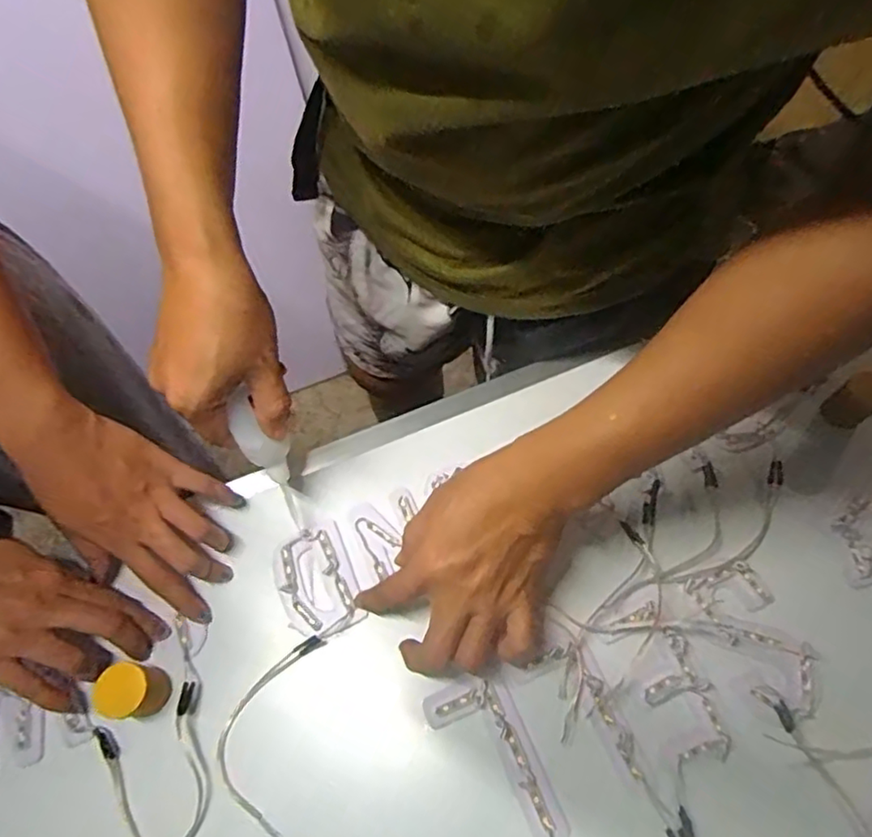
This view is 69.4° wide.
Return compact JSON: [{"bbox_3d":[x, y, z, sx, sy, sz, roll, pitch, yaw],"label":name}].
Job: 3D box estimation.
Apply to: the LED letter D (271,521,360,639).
[{"bbox_3d":[-0.091,0.121,0.470,0.057,0.006,0.076,-21,66,-8],"label":"LED letter D"}]

